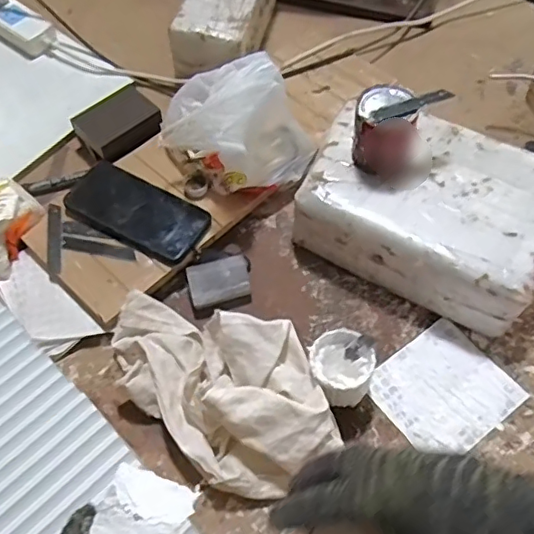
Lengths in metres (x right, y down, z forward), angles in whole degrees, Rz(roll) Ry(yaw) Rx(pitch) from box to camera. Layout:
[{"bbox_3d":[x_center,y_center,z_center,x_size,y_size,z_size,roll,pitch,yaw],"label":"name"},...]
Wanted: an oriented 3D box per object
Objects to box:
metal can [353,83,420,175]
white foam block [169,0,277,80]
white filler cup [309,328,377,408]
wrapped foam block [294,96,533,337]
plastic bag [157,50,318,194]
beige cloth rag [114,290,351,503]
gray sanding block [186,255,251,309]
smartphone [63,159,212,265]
[{"bbox_3d":[0.126,-0.148,0.610,0.068,0.067,0.069,9,60,5],"label":"metal can"},{"bbox_3d":[-0.061,-0.385,0.844,0.115,0.075,0.234,12,60,7],"label":"white foam block"},{"bbox_3d":[0.073,0.104,0.564,0.061,0.066,0.066,0,60,0],"label":"white filler cup"},{"bbox_3d":[0.184,-0.071,0.646,0.266,0.093,0.194,27,63,15],"label":"wrapped foam block"},{"bbox_3d":[-0.038,-0.179,0.686,0.181,0.114,0.159,-13,61,-7],"label":"plastic bag"},{"bbox_3d":[-0.051,0.100,0.555,0.249,0.068,0.148,40,67,20],"label":"beige cloth rag"},{"bbox_3d":[-0.055,0.017,0.647,0.068,0.020,0.047,-13,61,-8],"label":"gray sanding block"},{"bbox_3d":[-0.158,-0.066,0.678,0.168,0.018,0.083,26,63,14],"label":"smartphone"}]

